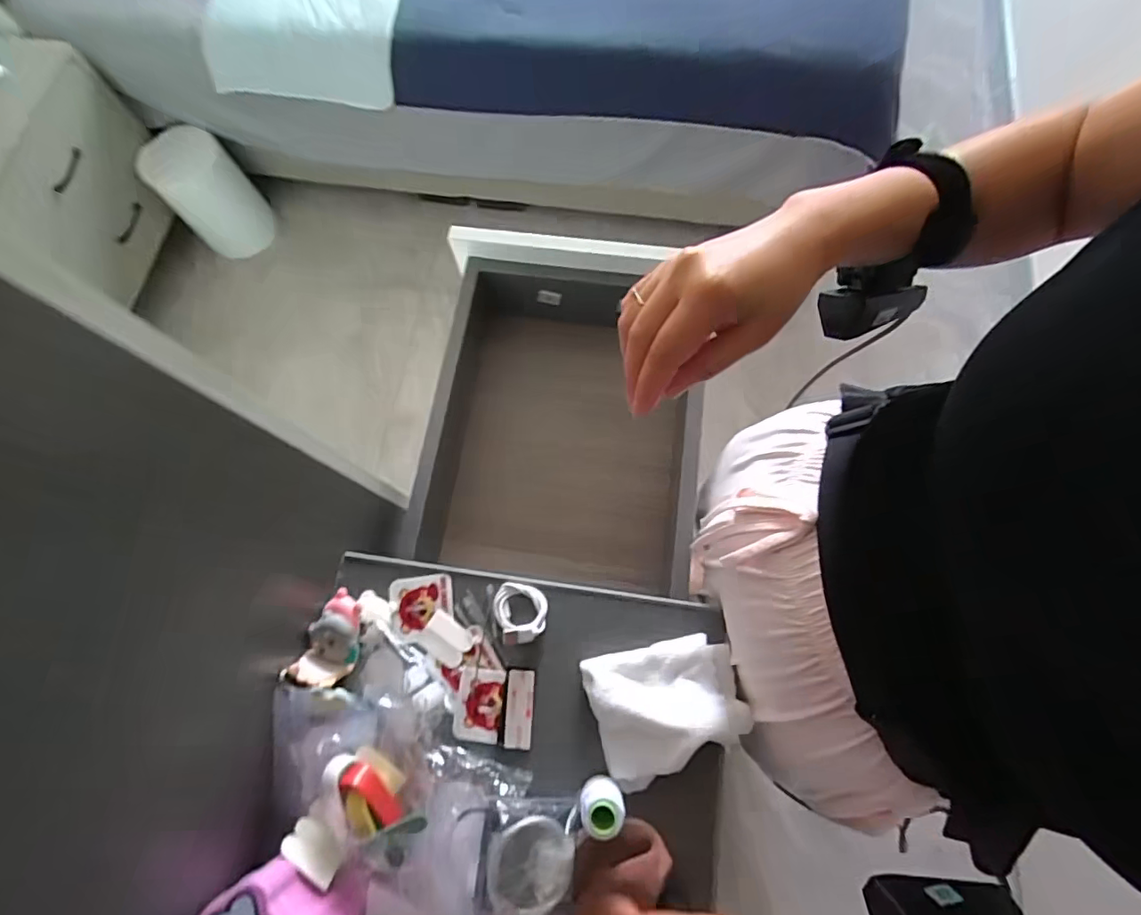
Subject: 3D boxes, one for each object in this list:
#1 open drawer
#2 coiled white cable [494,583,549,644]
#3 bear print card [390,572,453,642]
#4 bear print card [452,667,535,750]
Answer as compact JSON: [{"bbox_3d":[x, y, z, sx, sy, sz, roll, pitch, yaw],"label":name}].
[{"bbox_3d":[-0.010,-0.049,0.624,0.285,0.143,0.372,6,72,3],"label":"open drawer"},{"bbox_3d":[-0.044,0.136,0.471,0.045,0.019,0.051,-7,72,-1],"label":"coiled white cable"},{"bbox_3d":[-0.135,0.134,0.481,0.055,0.010,0.054,-5,71,-4],"label":"bear print card"},{"bbox_3d":[-0.065,0.213,0.456,0.066,0.010,0.061,2,72,2],"label":"bear print card"}]

